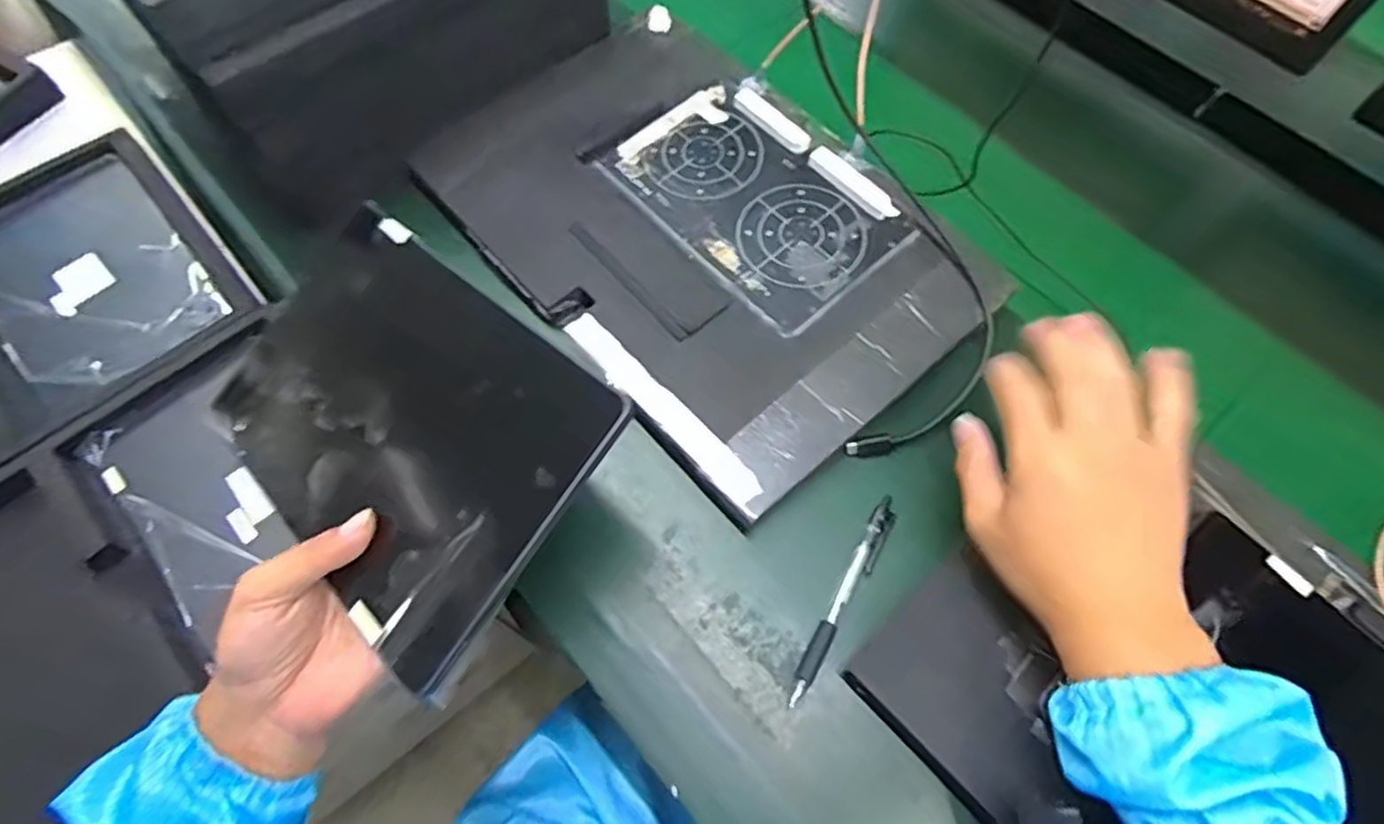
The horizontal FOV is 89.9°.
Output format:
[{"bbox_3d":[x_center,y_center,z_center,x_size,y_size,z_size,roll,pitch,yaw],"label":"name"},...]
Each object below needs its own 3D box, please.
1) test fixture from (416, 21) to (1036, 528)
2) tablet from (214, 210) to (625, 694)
[{"bbox_3d":[0.008,-0.134,0.507,0.264,0.021,0.366,-38,71,-17],"label":"test fixture"},{"bbox_3d":[-0.156,0.001,0.370,0.237,0.017,0.158,36,89,28],"label":"tablet"}]

